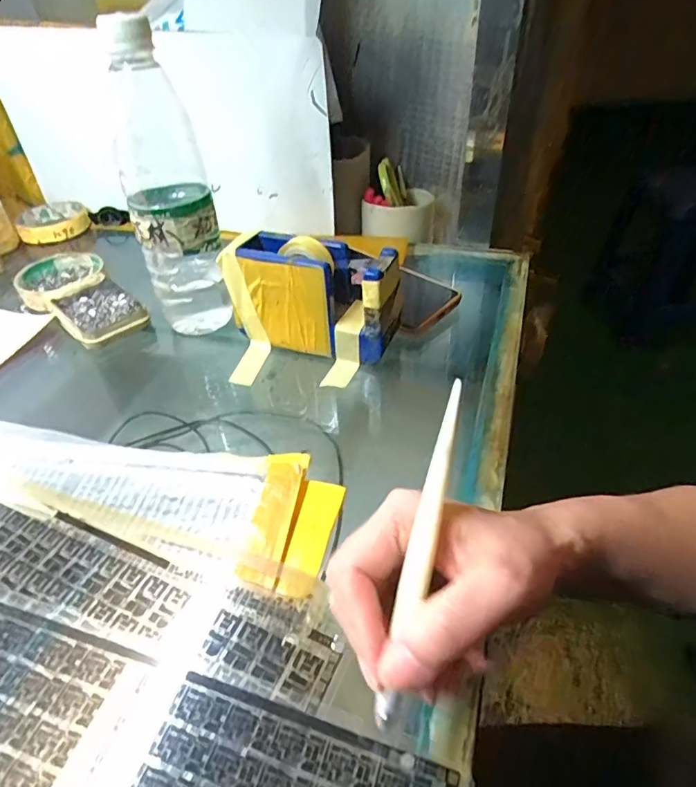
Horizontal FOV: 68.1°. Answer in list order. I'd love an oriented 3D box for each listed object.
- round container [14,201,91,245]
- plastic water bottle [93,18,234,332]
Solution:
[{"bbox_3d":[-0.377,-0.221,0.659,0.083,0.019,0.096,-21,44,-18],"label":"round container"},{"bbox_3d":[-0.139,-0.155,0.400,0.063,0.211,0.067,-17,43,-14],"label":"plastic water bottle"}]

